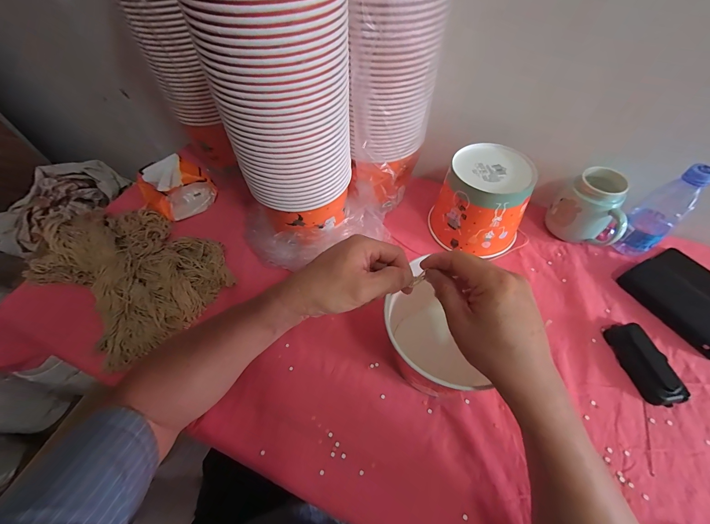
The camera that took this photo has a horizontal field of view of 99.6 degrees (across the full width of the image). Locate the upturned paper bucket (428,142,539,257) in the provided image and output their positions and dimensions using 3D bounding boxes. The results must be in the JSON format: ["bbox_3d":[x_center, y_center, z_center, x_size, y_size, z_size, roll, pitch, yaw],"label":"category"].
[{"bbox_3d":[0.221,-0.103,0.521,0.140,0.128,0.143,-1,56,1],"label":"upturned paper bucket"}]

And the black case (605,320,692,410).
[{"bbox_3d":[0.402,0.139,0.416,0.049,0.022,0.107,-9,56,-4],"label":"black case"}]

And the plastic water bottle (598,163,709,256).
[{"bbox_3d":[0.481,-0.078,0.474,0.060,0.154,0.066,-29,60,-17],"label":"plastic water bottle"}]

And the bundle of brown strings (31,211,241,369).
[{"bbox_3d":[-0.393,0.004,0.516,0.332,0.052,0.235,31,62,21],"label":"bundle of brown strings"}]

